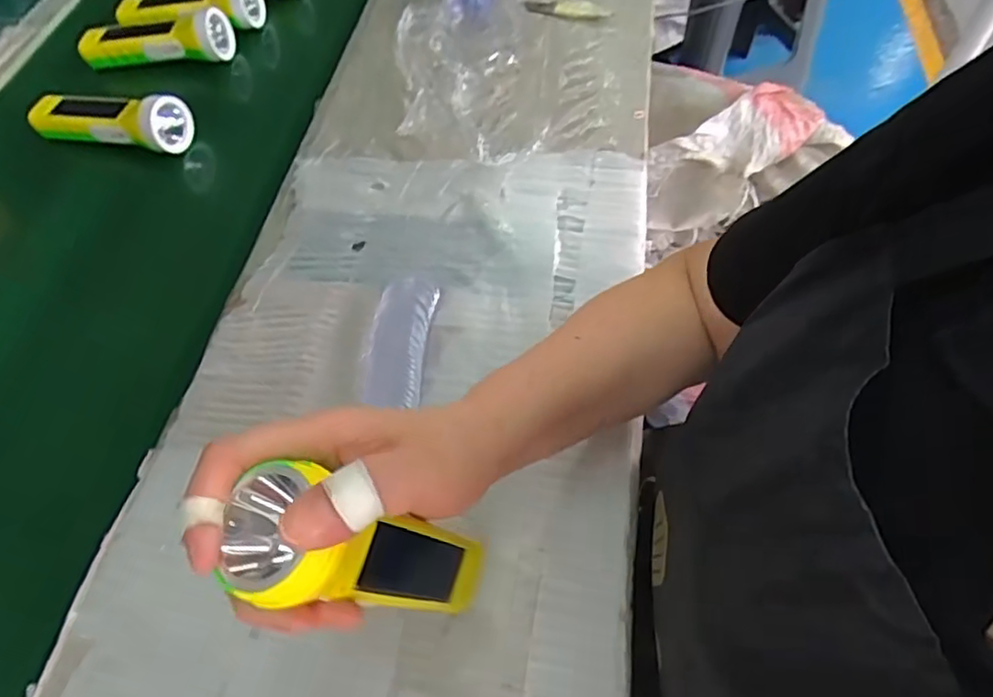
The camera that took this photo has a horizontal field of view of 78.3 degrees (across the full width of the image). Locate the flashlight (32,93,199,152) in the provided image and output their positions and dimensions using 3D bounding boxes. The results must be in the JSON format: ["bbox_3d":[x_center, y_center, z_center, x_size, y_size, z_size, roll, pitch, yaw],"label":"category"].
[{"bbox_3d":[-0.359,-0.209,0.558,0.152,0.043,0.042,6,57,9],"label":"flashlight"}]

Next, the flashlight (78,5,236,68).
[{"bbox_3d":[-0.333,-0.307,0.601,0.143,0.038,0.048,-3,59,-1],"label":"flashlight"}]

